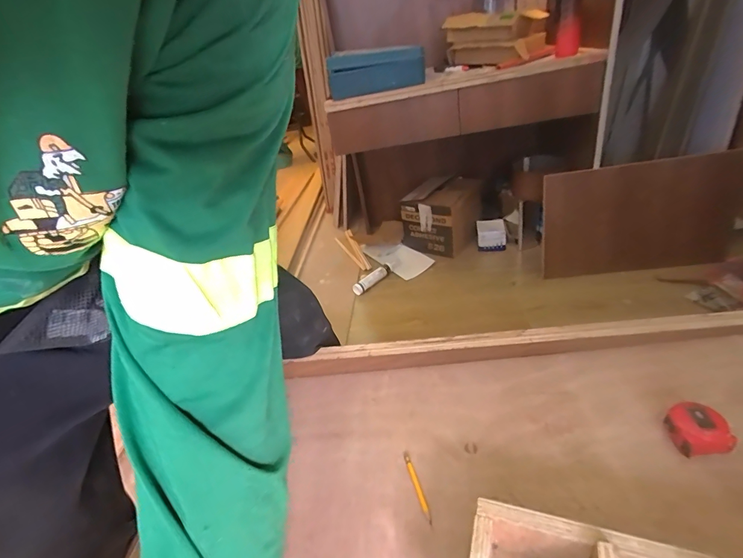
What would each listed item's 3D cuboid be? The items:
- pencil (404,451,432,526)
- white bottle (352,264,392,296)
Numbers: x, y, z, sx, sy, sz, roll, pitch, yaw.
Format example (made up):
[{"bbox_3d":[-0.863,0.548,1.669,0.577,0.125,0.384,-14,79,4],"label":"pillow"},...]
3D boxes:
[{"bbox_3d":[0.065,0.292,0.528,0.008,0.009,0.103,-17,32,-8],"label":"pencil"},{"bbox_3d":[0.007,-0.005,1.679,0.218,0.052,0.065,-36,39,-19],"label":"white bottle"}]

